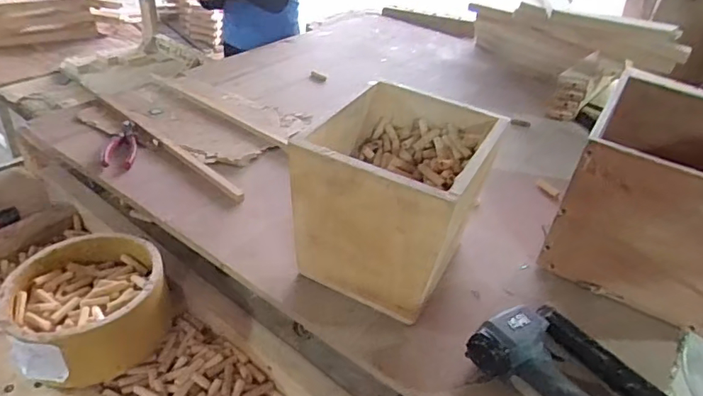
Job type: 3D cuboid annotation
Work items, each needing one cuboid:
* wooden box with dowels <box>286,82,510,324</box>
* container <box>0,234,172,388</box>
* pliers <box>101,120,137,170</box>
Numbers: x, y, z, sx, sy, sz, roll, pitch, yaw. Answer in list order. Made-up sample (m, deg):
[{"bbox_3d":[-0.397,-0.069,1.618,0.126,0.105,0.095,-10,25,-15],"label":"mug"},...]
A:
[{"bbox_3d":[0.066,0.002,0.753,0.206,0.229,0.252,21,38,19],"label":"wooden box with dowels"},{"bbox_3d":[-0.388,0.164,0.774,0.209,0.113,0.216,4,35,-3],"label":"container"},{"bbox_3d":[-0.442,-0.109,1.008,0.057,0.013,0.166,-1,36,-10],"label":"pliers"}]

